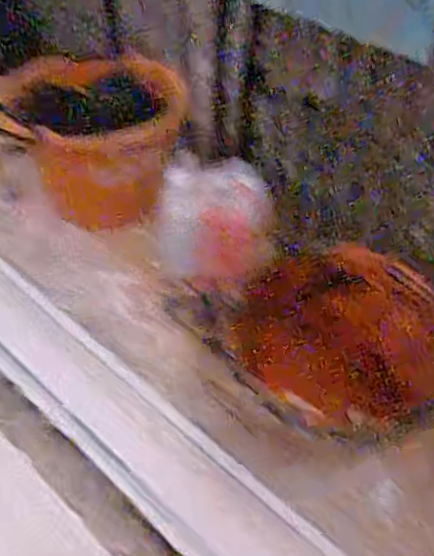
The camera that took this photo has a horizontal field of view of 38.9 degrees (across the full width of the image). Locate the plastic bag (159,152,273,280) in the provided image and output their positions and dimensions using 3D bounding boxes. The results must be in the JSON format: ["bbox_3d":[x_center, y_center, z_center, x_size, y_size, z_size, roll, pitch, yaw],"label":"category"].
[{"bbox_3d":[-0.004,-0.074,0.807,0.153,0.133,0.132,-1,44,0],"label":"plastic bag"}]

